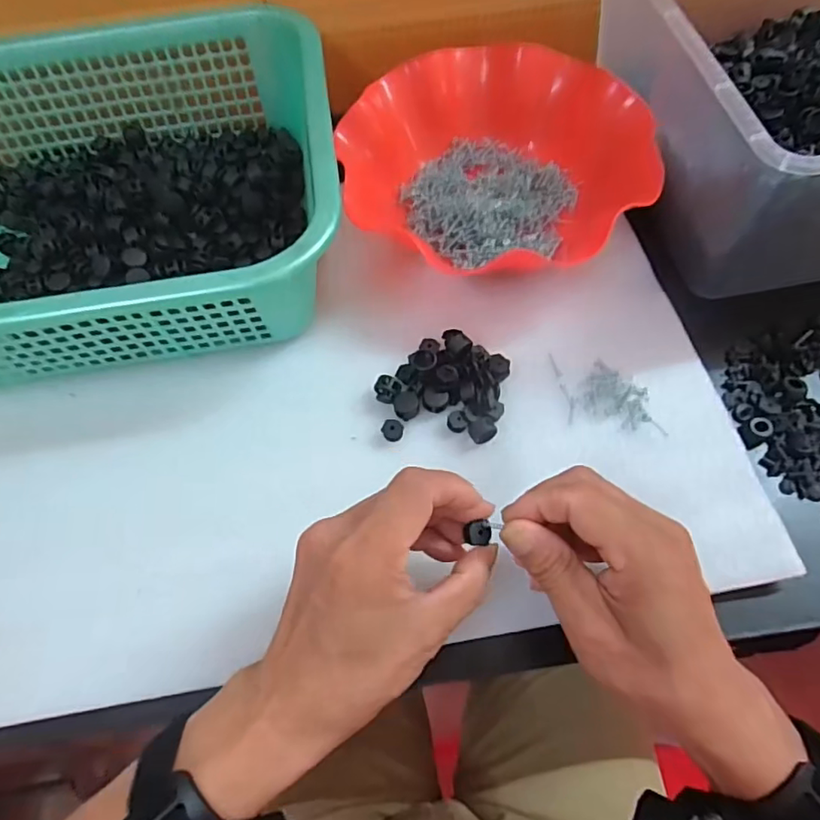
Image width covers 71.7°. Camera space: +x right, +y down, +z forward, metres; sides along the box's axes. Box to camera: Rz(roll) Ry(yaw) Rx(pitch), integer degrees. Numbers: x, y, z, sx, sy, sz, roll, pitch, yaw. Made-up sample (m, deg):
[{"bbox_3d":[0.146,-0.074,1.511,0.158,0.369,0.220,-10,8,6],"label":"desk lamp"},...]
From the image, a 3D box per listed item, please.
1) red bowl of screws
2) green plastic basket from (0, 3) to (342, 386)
[{"bbox_3d":[0.059,-0.195,0.439,0.217,0.060,0.182,-4,63,0],"label":"red bowl of screws"},{"bbox_3d":[-0.245,-0.157,0.415,0.386,0.093,0.298,-7,63,-1],"label":"green plastic basket"}]

